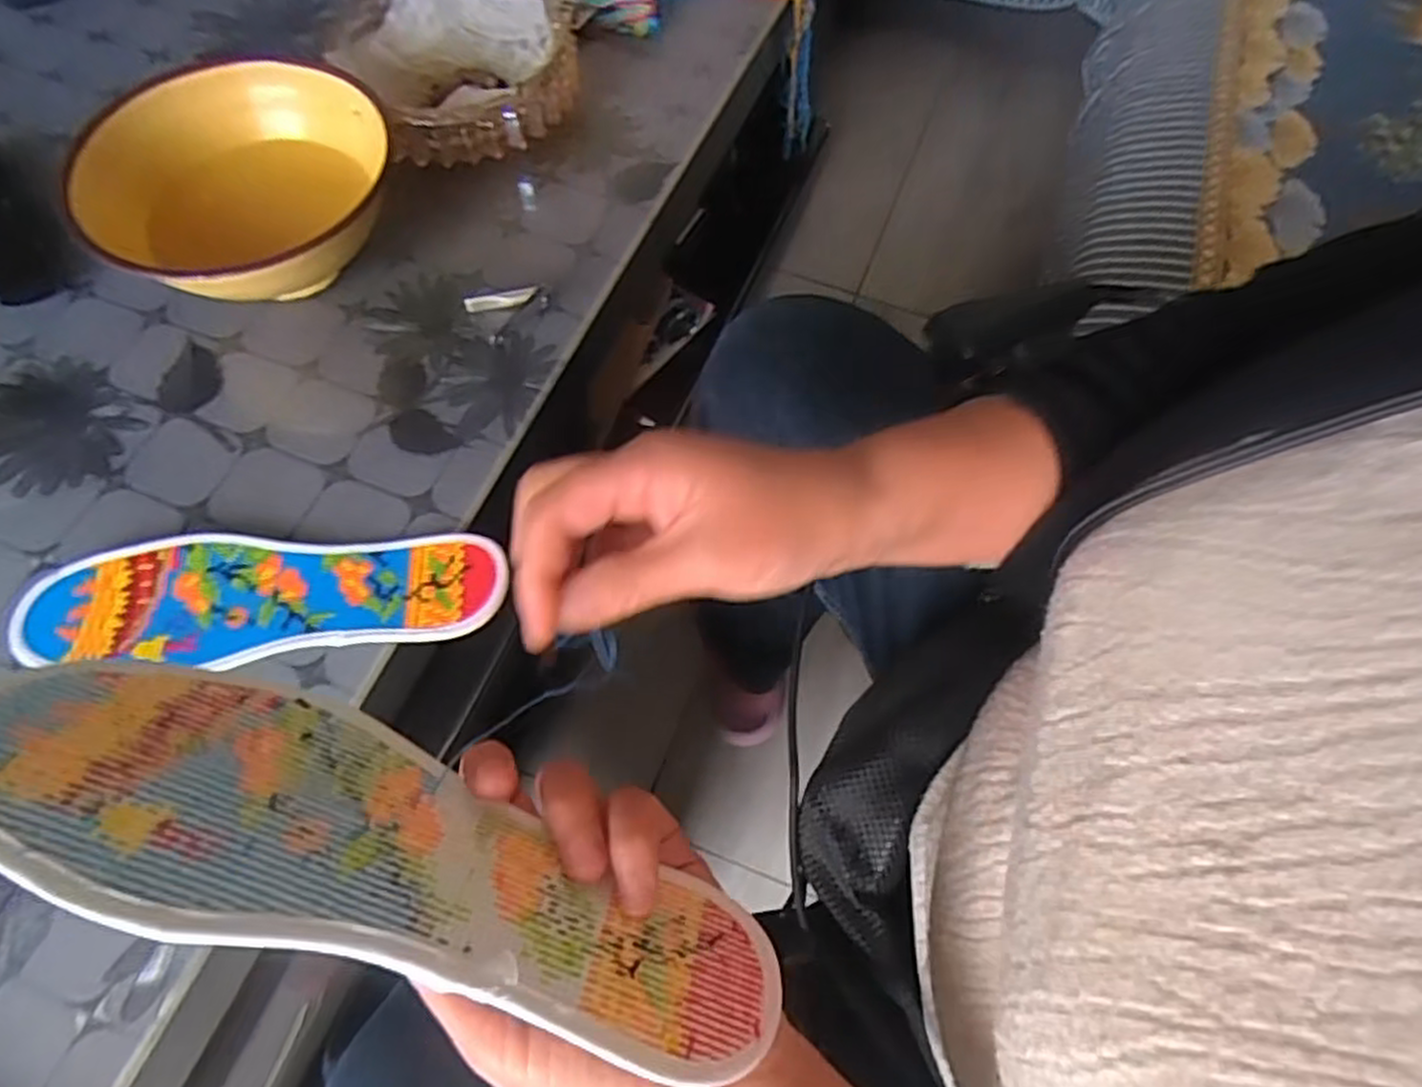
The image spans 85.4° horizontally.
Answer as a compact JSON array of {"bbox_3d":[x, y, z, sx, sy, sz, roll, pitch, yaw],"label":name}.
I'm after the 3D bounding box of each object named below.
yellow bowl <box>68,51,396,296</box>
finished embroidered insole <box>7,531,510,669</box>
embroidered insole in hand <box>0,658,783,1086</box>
[{"bbox_3d":[-0.279,-0.207,0.478,0.163,0.086,0.145,-14,66,-8],"label":"yellow bowl"},{"bbox_3d":[-0.232,0.029,0.408,0.237,0.010,0.070,0,64,-2],"label":"finished embroidered insole"},{"bbox_3d":[-0.095,0.091,0.223,0.239,0.005,0.073,23,33,-3],"label":"embroidered insole in hand"}]

